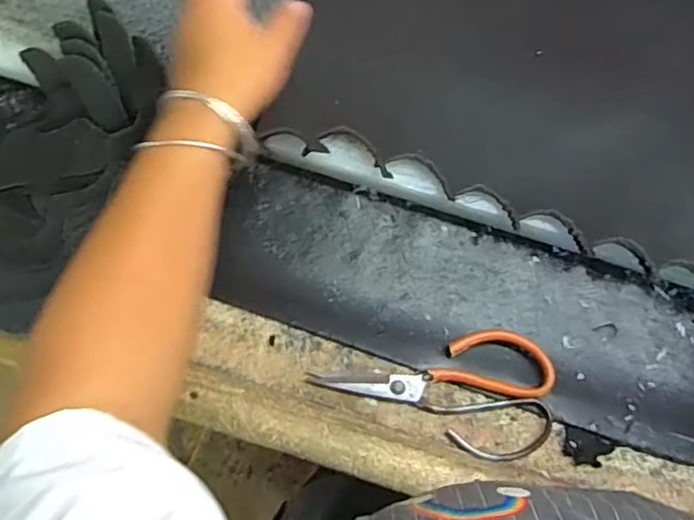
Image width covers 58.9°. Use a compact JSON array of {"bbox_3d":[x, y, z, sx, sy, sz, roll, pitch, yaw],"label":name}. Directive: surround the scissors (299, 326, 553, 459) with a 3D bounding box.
[{"bbox_3d":[0.075,0.096,0.508,0.188,0.015,0.098,16,78,2],"label":"scissors"}]

